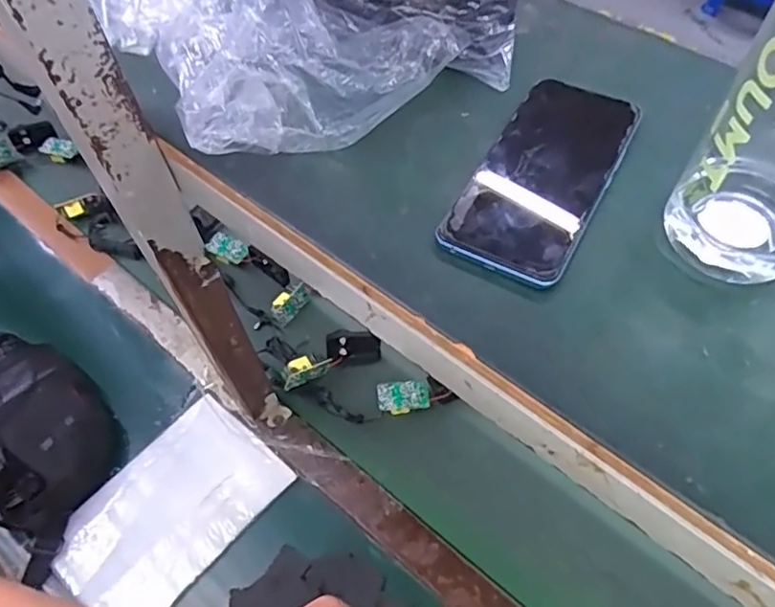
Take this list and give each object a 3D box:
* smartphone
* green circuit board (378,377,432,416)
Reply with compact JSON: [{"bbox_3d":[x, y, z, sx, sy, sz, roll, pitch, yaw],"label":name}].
[{"bbox_3d":[0.097,-0.082,0.364,0.070,0.013,0.160,25,63,17],"label":"smartphone"},{"bbox_3d":[0.020,0.121,0.769,0.064,0.026,0.041,-9,55,-3],"label":"green circuit board"}]

